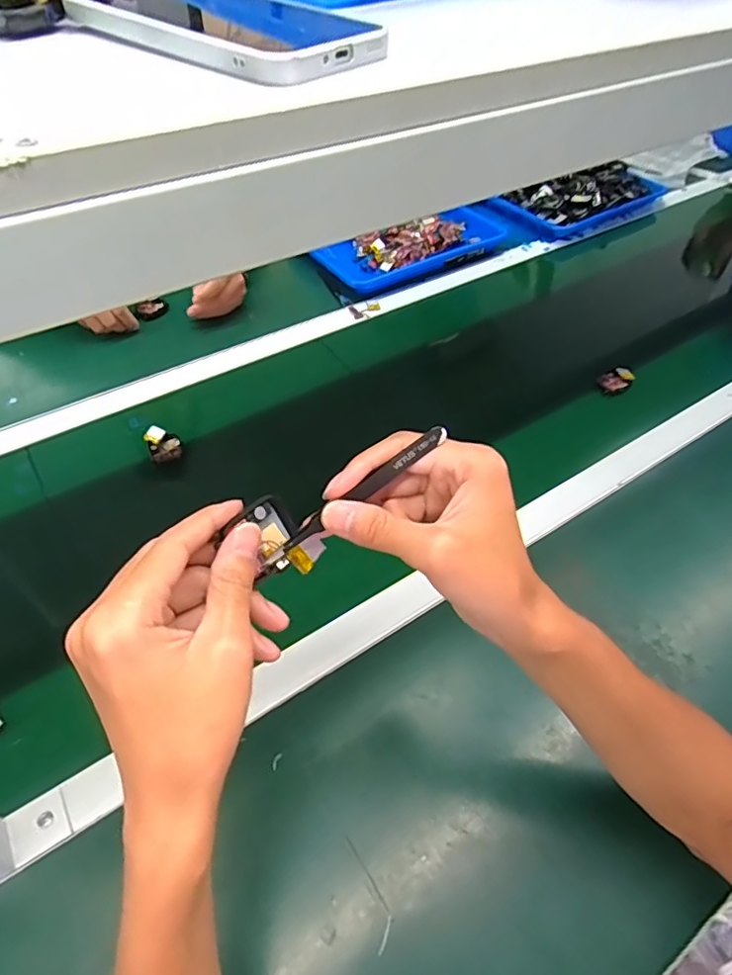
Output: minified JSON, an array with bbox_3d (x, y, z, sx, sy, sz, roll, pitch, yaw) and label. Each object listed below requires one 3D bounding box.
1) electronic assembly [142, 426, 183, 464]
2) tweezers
[{"bbox_3d":[-0.240,-0.051,0.667,0.037,0.016,0.053,-21,53,-19],"label":"electronic assembly"},{"bbox_3d":[-0.002,0.000,0.299,0.107,0.006,0.008,-39,57,0],"label":"tweezers"}]

